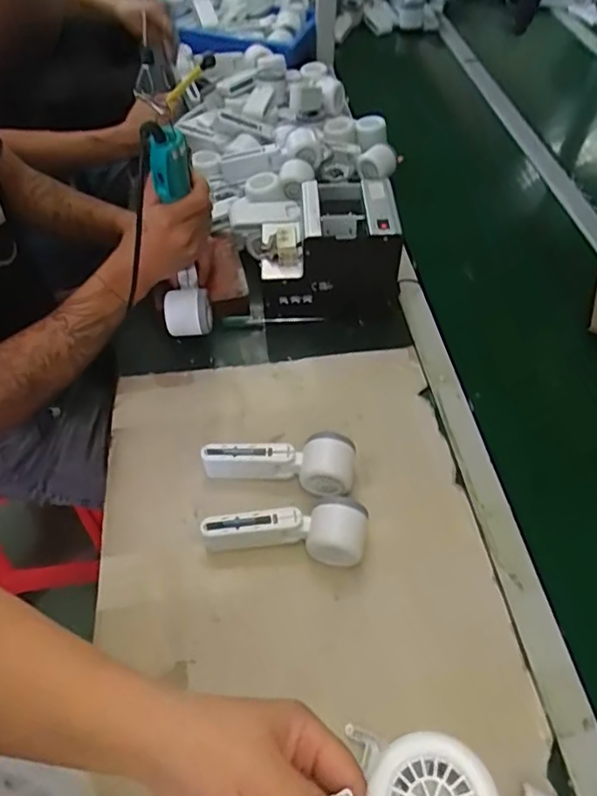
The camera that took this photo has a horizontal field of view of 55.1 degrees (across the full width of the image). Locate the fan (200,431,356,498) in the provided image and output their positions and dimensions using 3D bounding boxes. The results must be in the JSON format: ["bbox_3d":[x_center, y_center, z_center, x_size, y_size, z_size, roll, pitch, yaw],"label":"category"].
[{"bbox_3d":[-0.022,0.079,0.643,0.167,0.056,0.054,-1,51,1],"label":"fan"}]

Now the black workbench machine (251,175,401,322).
[{"bbox_3d":[0.033,-0.201,0.800,0.203,0.158,0.119,0,51,2],"label":"black workbench machine"}]

